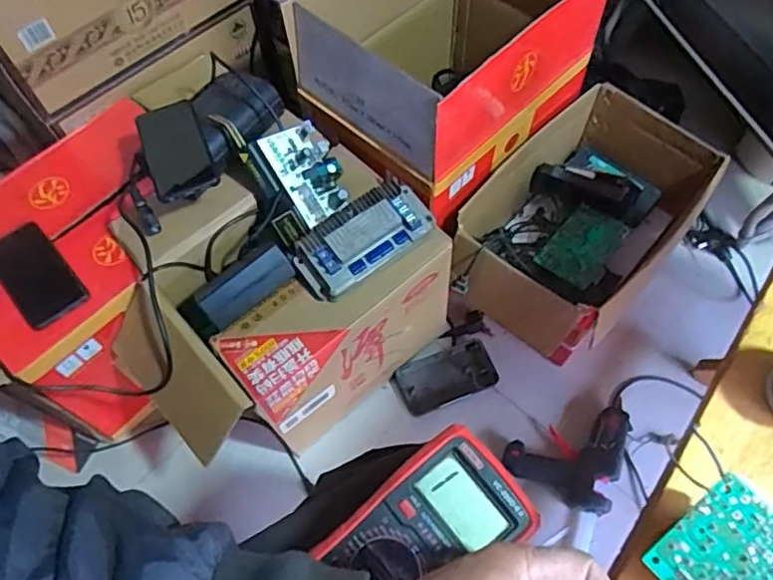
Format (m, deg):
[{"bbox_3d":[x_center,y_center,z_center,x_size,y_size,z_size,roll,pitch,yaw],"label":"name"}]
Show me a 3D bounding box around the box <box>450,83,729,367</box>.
[{"bbox_3d":[0.314,-0.108,0.981,0.265,0.168,0.430,39,69,21],"label":"box"}]

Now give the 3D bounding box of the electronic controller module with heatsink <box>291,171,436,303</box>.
[{"bbox_3d":[-0.028,-0.068,0.758,0.181,0.052,0.095,-33,64,-15],"label":"electronic controller module with heatsink"}]

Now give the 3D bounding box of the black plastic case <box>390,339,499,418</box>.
[{"bbox_3d":[0.096,0.142,0.975,0.158,0.019,0.087,-20,62,-8],"label":"black plastic case"}]

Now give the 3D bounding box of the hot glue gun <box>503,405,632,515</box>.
[{"bbox_3d":[0.273,0.229,0.899,0.153,0.031,0.166,23,64,15],"label":"hot glue gun"}]

